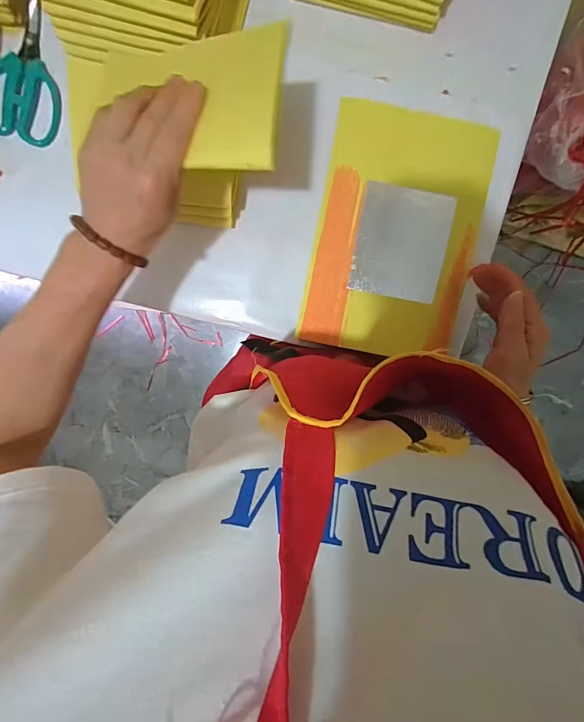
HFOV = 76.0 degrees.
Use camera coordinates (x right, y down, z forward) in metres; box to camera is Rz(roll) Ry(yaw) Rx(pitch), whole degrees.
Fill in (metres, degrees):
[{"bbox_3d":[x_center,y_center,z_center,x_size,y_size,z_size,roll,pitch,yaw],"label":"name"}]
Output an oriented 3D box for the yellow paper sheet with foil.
[{"bbox_3d":[0.101,-0.120,0.366,0.152,0.009,0.224,11,98,0],"label":"yellow paper sheet with foil"}]

